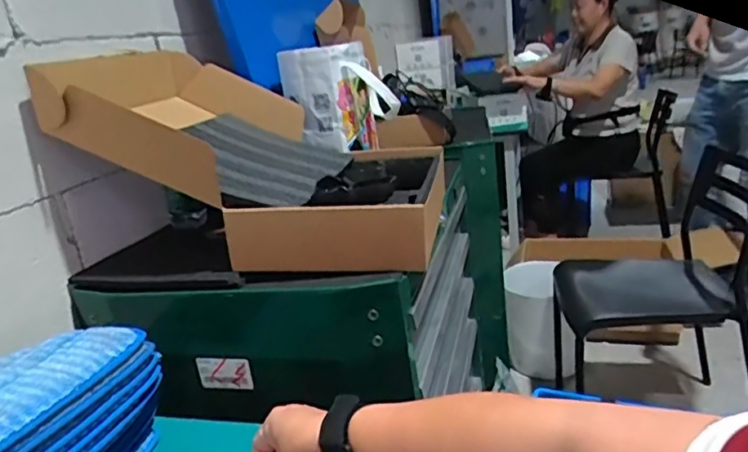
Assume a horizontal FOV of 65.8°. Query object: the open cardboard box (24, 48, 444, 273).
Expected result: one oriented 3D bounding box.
[{"bbox_3d":[-0.153,-0.117,0.892,0.498,0.264,0.427,-5,18,7],"label":"open cardboard box"}]

